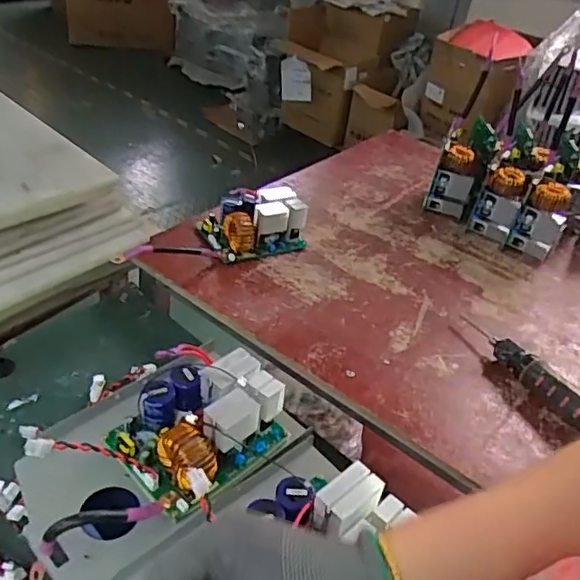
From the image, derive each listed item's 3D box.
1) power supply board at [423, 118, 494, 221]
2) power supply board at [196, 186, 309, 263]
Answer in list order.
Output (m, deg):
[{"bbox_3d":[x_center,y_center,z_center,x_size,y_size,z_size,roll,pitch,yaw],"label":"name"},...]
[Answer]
[{"bbox_3d":[0.323,-0.232,1.116,0.089,0.157,0.140,18,38,12],"label":"power supply board"},{"bbox_3d":[-0.060,-0.114,0.947,0.155,0.073,0.114,-12,42,-25],"label":"power supply board"}]

